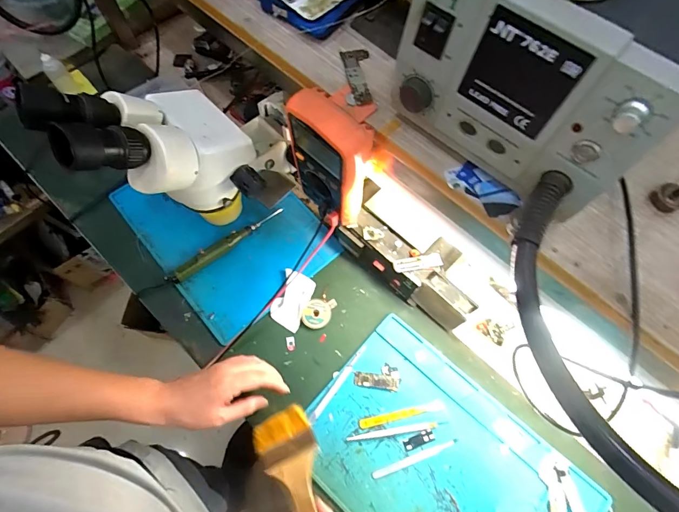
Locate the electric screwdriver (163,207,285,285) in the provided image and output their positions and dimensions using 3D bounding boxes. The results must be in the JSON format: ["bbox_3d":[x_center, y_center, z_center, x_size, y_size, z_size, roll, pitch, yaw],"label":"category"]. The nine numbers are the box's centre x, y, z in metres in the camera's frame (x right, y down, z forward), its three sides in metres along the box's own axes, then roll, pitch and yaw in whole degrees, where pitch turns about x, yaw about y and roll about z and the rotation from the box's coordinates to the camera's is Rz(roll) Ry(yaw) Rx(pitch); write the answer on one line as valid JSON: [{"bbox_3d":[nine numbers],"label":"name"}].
[{"bbox_3d":[-0.187,-0.021,0.629,0.210,0.022,0.018,-37,72,-16],"label":"electric screwdriver"}]

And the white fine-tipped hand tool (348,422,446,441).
[{"bbox_3d":[0.080,0.243,0.529,0.141,0.004,0.009,-6,67,-4],"label":"white fine-tipped hand tool"}]

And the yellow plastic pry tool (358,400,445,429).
[{"bbox_3d":[0.089,0.226,0.541,0.123,0.005,0.013,-11,67,-6],"label":"yellow plastic pry tool"}]

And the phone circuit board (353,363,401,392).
[{"bbox_3d":[0.056,0.177,0.561,0.066,0.004,0.036,9,66,3],"label":"phone circuit board"}]

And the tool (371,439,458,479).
[{"bbox_3d":[0.104,0.278,0.522,0.126,0.004,0.010,-18,68,-9],"label":"tool"}]

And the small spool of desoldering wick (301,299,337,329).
[{"bbox_3d":[-0.032,0.090,0.595,0.053,0.015,0.044,-2,66,-2],"label":"small spool of desoldering wick"}]

